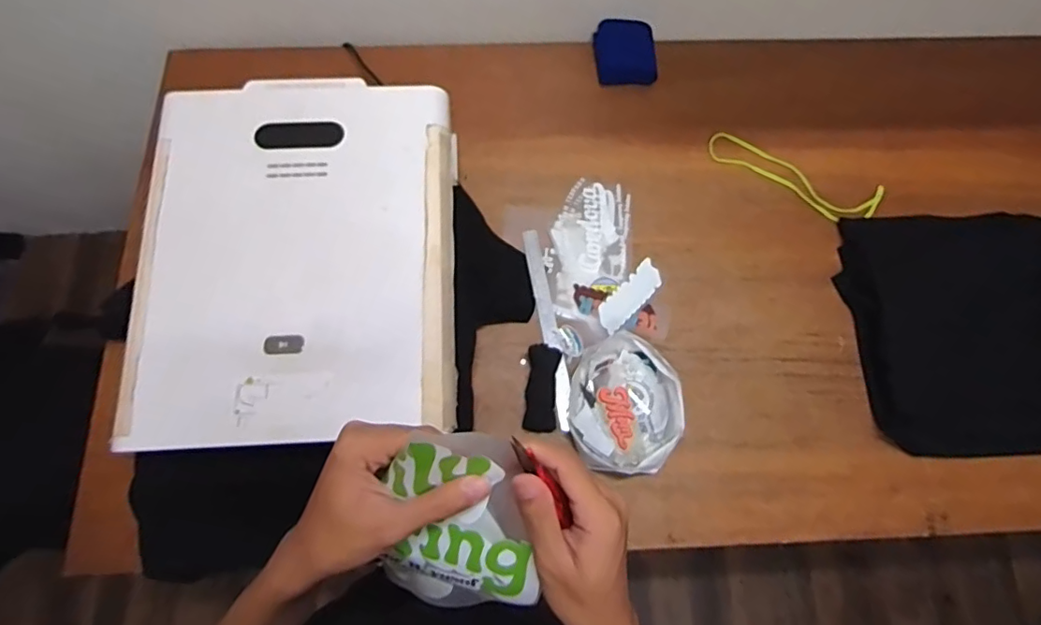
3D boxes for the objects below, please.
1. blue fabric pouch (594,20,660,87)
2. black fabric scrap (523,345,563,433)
[{"bbox_3d":[0.198,-0.492,1.045,0.112,0.043,0.118,-3,73,-2],"label":"blue fabric pouch"},{"bbox_3d":[0.033,0.115,0.841,0.049,0.027,0.127,7,73,2],"label":"black fabric scrap"}]

